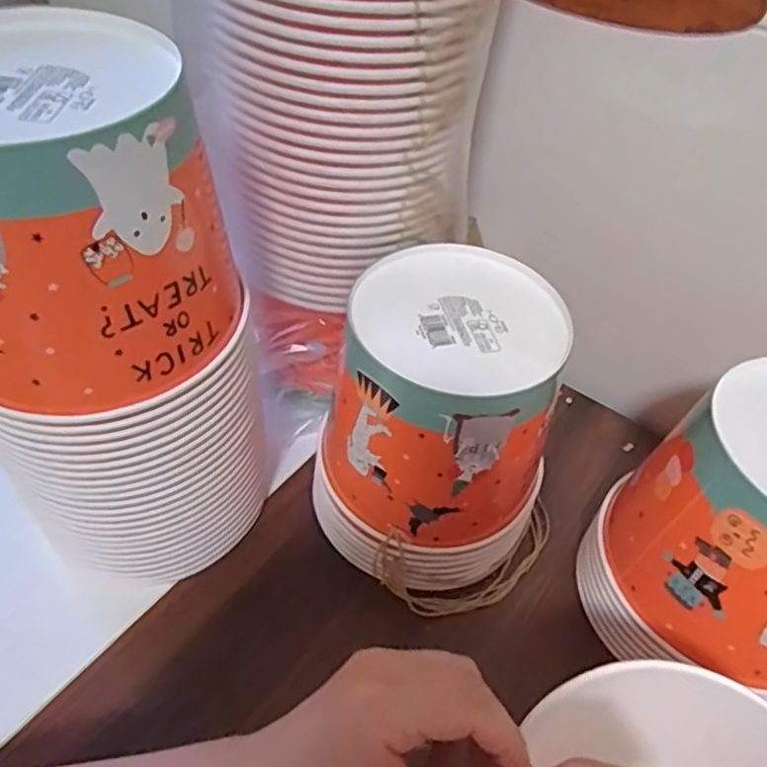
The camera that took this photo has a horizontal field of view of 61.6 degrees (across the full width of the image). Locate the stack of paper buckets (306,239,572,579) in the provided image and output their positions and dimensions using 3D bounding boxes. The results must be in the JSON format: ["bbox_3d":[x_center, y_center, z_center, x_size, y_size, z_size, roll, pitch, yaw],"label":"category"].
[{"bbox_3d":[0.036,0.036,0.430,0.147,0.186,0.144,20,49,13],"label":"stack of paper buckets"}]

